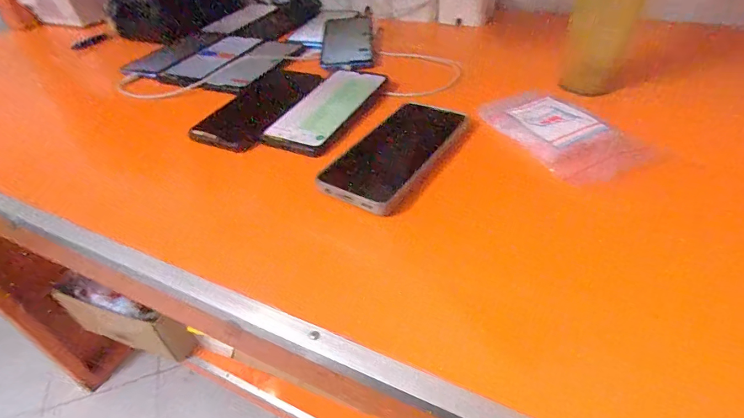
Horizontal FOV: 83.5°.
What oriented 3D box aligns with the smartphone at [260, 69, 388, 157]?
[{"bbox_3d":[-0.051,-0.115,0.470,0.075,0.011,0.167,15,45,21],"label":"smartphone"}]

